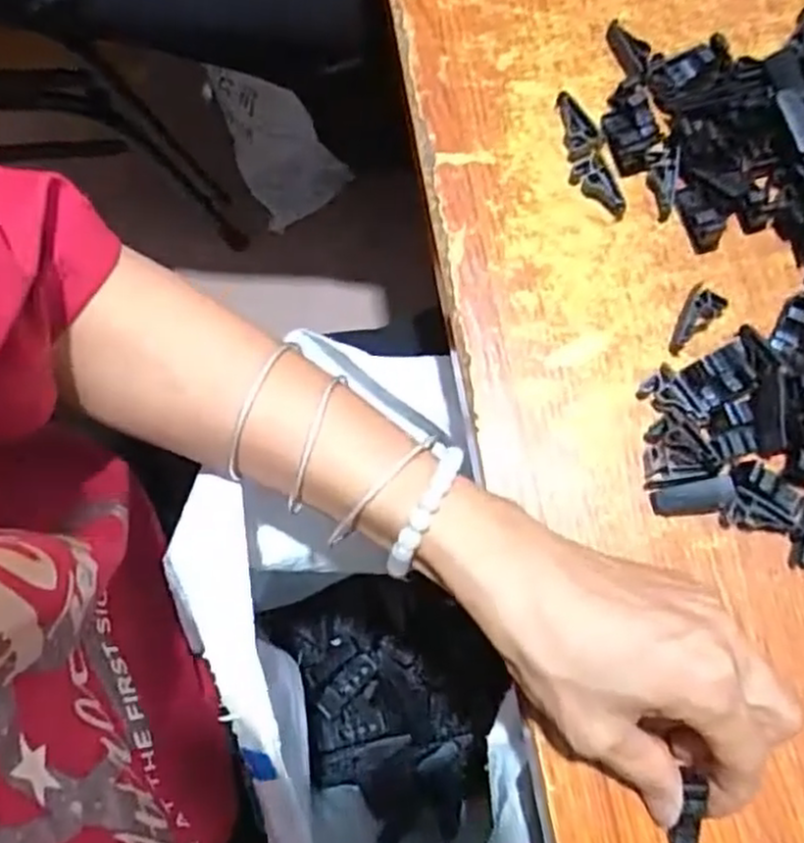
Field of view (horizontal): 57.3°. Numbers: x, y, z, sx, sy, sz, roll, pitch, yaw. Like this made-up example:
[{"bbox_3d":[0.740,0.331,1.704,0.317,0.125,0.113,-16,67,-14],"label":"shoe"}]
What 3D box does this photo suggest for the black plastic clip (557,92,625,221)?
[{"bbox_3d":[0.083,-0.119,0.331,0.017,0.006,0.061,-17,78,-3],"label":"black plastic clip"}]

